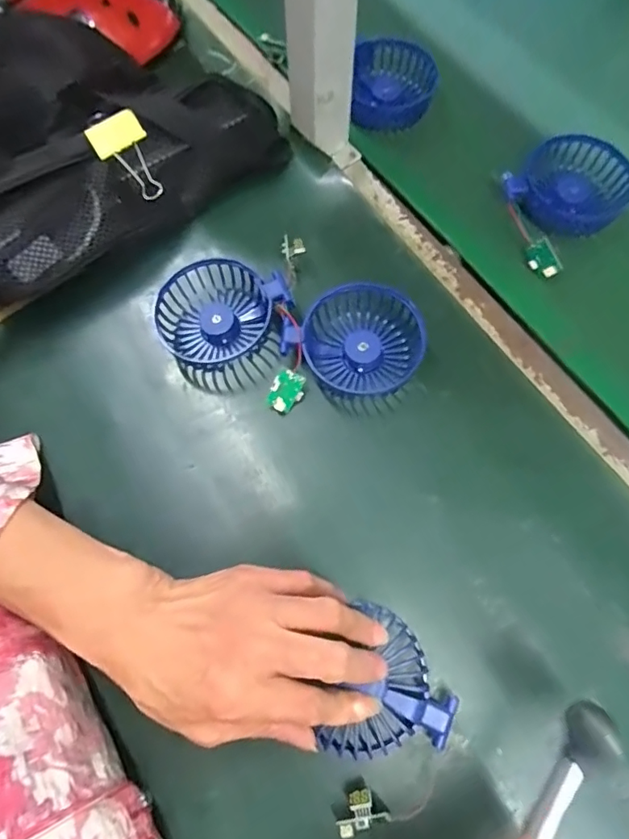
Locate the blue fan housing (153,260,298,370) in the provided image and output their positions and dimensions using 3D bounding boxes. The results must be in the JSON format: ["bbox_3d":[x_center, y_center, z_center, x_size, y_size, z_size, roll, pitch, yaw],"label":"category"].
[{"bbox_3d":[-0.076,-0.085,0.404,0.093,0.033,0.079,-43,76,-11],"label":"blue fan housing"}]

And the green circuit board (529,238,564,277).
[{"bbox_3d":[0.188,-0.132,0.424,0.007,0.022,0.030,-26,87,-40],"label":"green circuit board"}]

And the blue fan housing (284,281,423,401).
[{"bbox_3d":[0.034,-0.055,0.388,0.095,0.034,0.087,-34,73,-9],"label":"blue fan housing"}]

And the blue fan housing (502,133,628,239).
[{"bbox_3d":[0.221,-0.206,0.449,0.103,0.027,0.083,18,73,7],"label":"blue fan housing"}]

